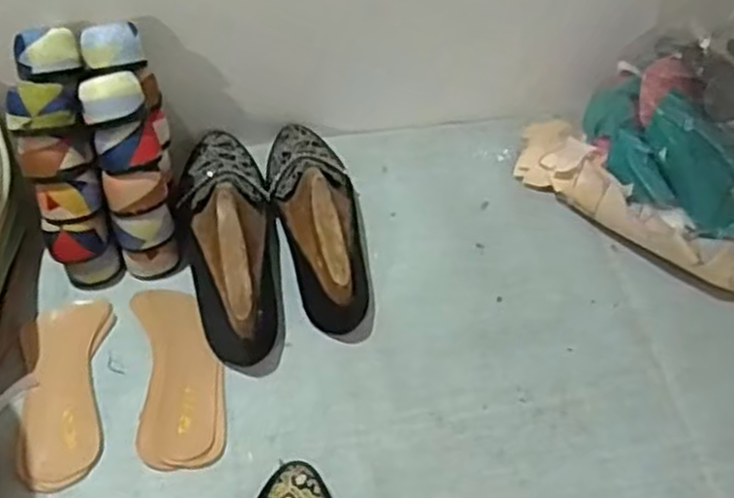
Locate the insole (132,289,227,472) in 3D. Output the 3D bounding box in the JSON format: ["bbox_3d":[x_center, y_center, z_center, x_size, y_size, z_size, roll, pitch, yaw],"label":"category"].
[{"bbox_3d":[-0.160,0.105,0.652,0.070,0.012,0.164,-7,55,-9],"label":"insole"}]

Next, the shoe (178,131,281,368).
[{"bbox_3d":[-0.123,-0.020,0.699,0.085,0.082,0.250,-12,56,-12],"label":"shoe"}]

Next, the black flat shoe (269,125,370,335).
[{"bbox_3d":[-0.044,-0.041,0.726,0.080,0.079,0.236,-10,56,-11],"label":"black flat shoe"}]

